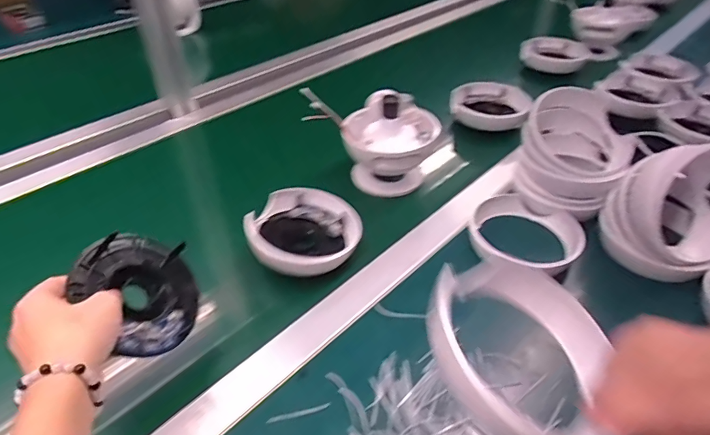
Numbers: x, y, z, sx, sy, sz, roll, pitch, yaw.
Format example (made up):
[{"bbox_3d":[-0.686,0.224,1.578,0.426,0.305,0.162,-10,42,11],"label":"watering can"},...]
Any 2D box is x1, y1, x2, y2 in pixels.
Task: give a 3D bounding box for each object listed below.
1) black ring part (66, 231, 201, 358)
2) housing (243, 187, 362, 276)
[{"bbox_3d":[-0.173,0.060,0.381,0.102,0.018,0.092,50,29,2],"label":"black ring part"},{"bbox_3d":[-0.055,0.017,0.493,0.109,0.046,0.113,1,39,-1],"label":"housing"}]

